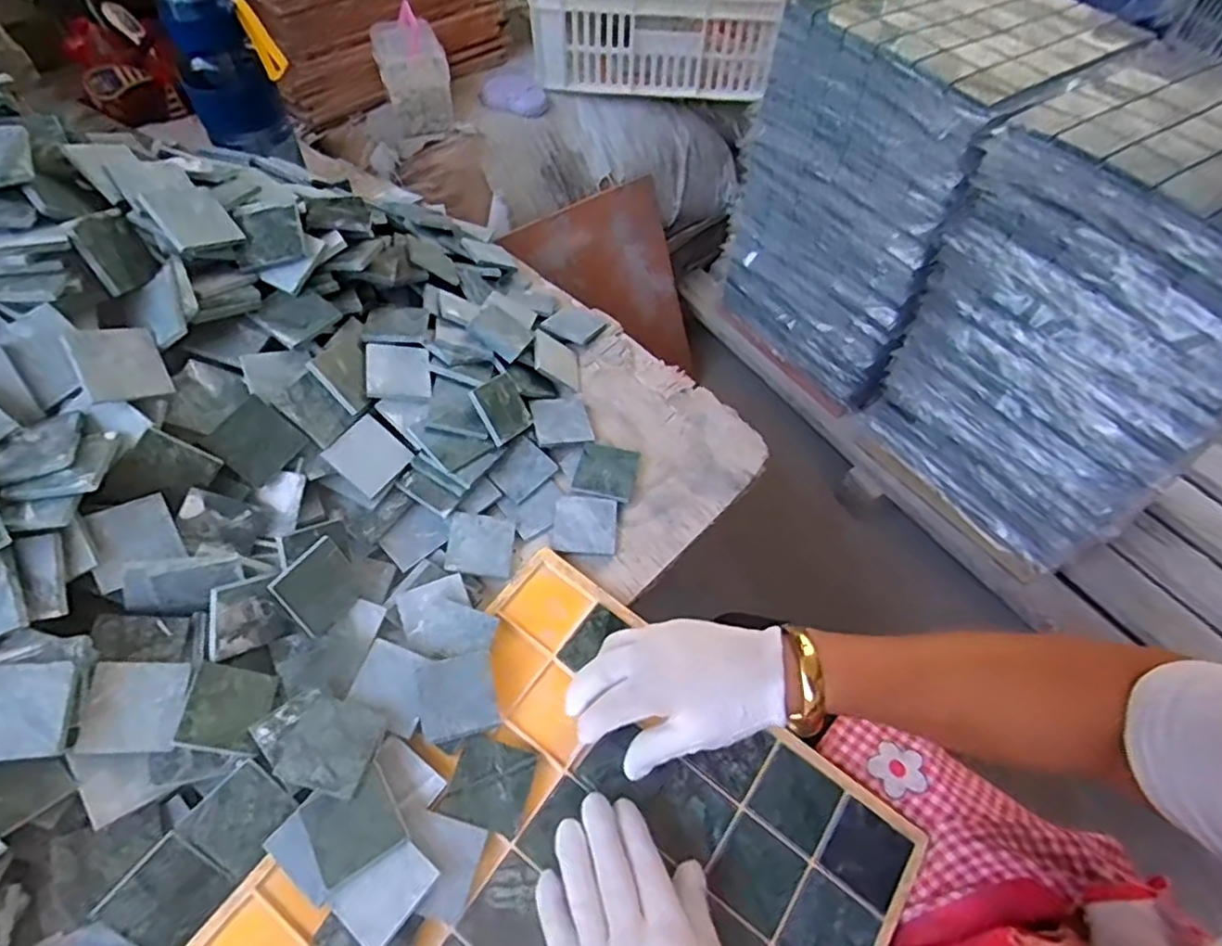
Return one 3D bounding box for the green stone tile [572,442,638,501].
[{"bbox_3d":[-0.003,-0.002,0.560,0.048,0.009,0.052,12,56,7],"label":"green stone tile"}]

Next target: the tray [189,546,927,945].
[{"bbox_3d":[-0.019,0.258,0.390,0.318,0.014,0.327,35,63,14],"label":"tray"}]

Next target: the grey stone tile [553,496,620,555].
[{"bbox_3d":[-0.021,0.042,0.534,0.050,0.011,0.049,3,55,1],"label":"grey stone tile"}]

